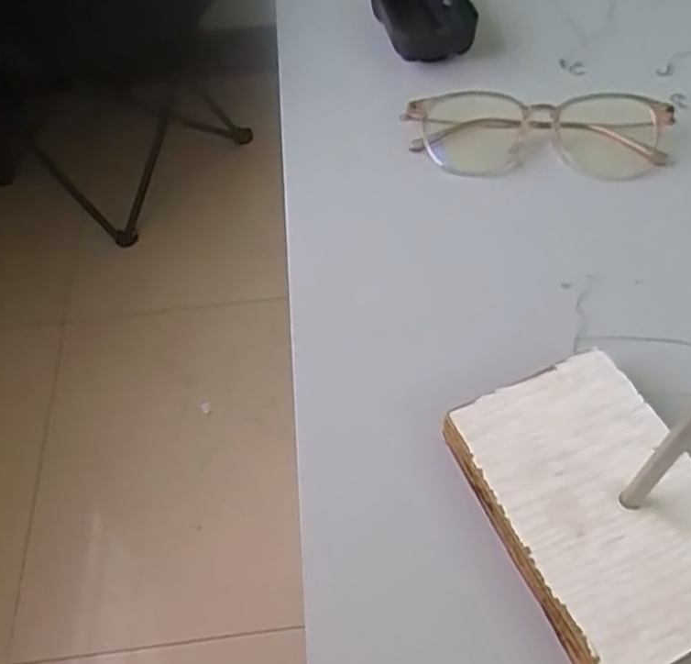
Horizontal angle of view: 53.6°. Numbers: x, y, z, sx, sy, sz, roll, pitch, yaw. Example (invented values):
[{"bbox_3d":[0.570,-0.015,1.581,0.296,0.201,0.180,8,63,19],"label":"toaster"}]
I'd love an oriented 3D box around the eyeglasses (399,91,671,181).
[{"bbox_3d":[0.098,-0.101,0.349,0.129,0.025,0.039,1,54,5],"label":"eyeglasses"}]

